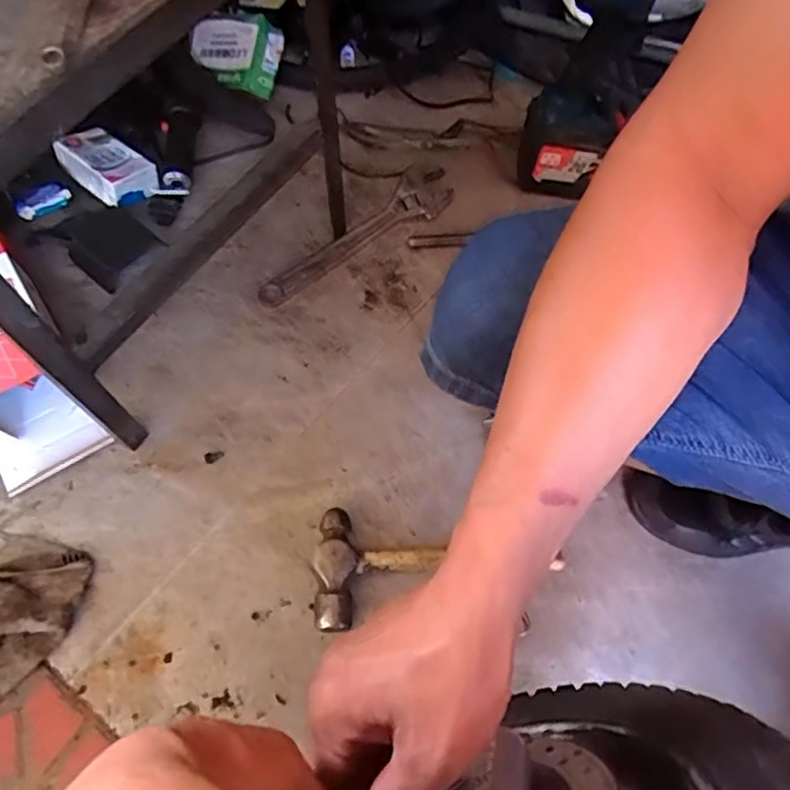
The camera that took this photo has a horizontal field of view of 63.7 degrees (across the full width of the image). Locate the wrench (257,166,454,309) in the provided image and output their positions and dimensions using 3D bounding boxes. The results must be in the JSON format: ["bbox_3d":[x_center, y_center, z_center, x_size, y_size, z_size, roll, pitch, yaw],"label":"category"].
[{"bbox_3d":[-0.039,-0.187,0.769,0.067,0.014,0.282,42,70,12],"label":"wrench"}]

